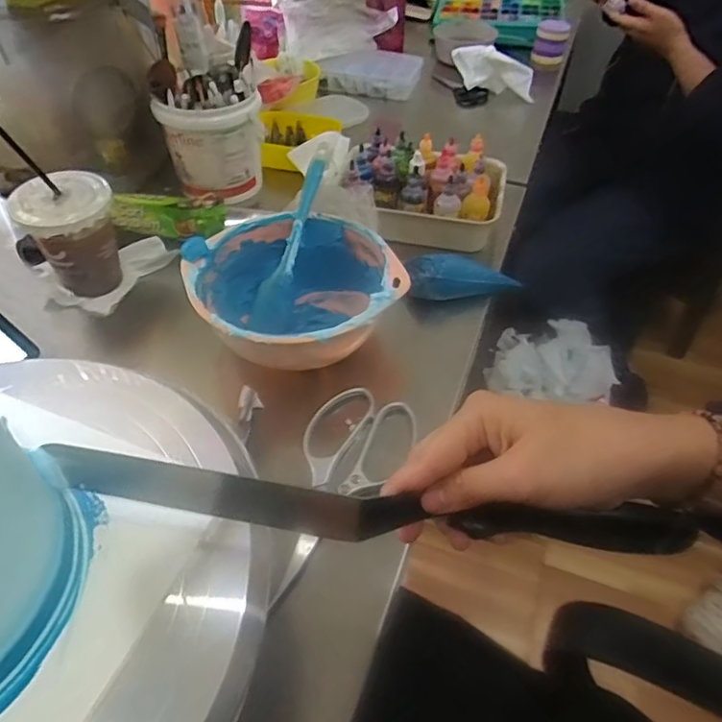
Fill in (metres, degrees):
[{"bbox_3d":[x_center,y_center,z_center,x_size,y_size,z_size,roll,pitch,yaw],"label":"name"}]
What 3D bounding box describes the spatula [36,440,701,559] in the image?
[{"bbox_3d":[0.007,0.071,0.265,0.300,0.029,0.024,7,47,-4],"label":"spatula"}]

